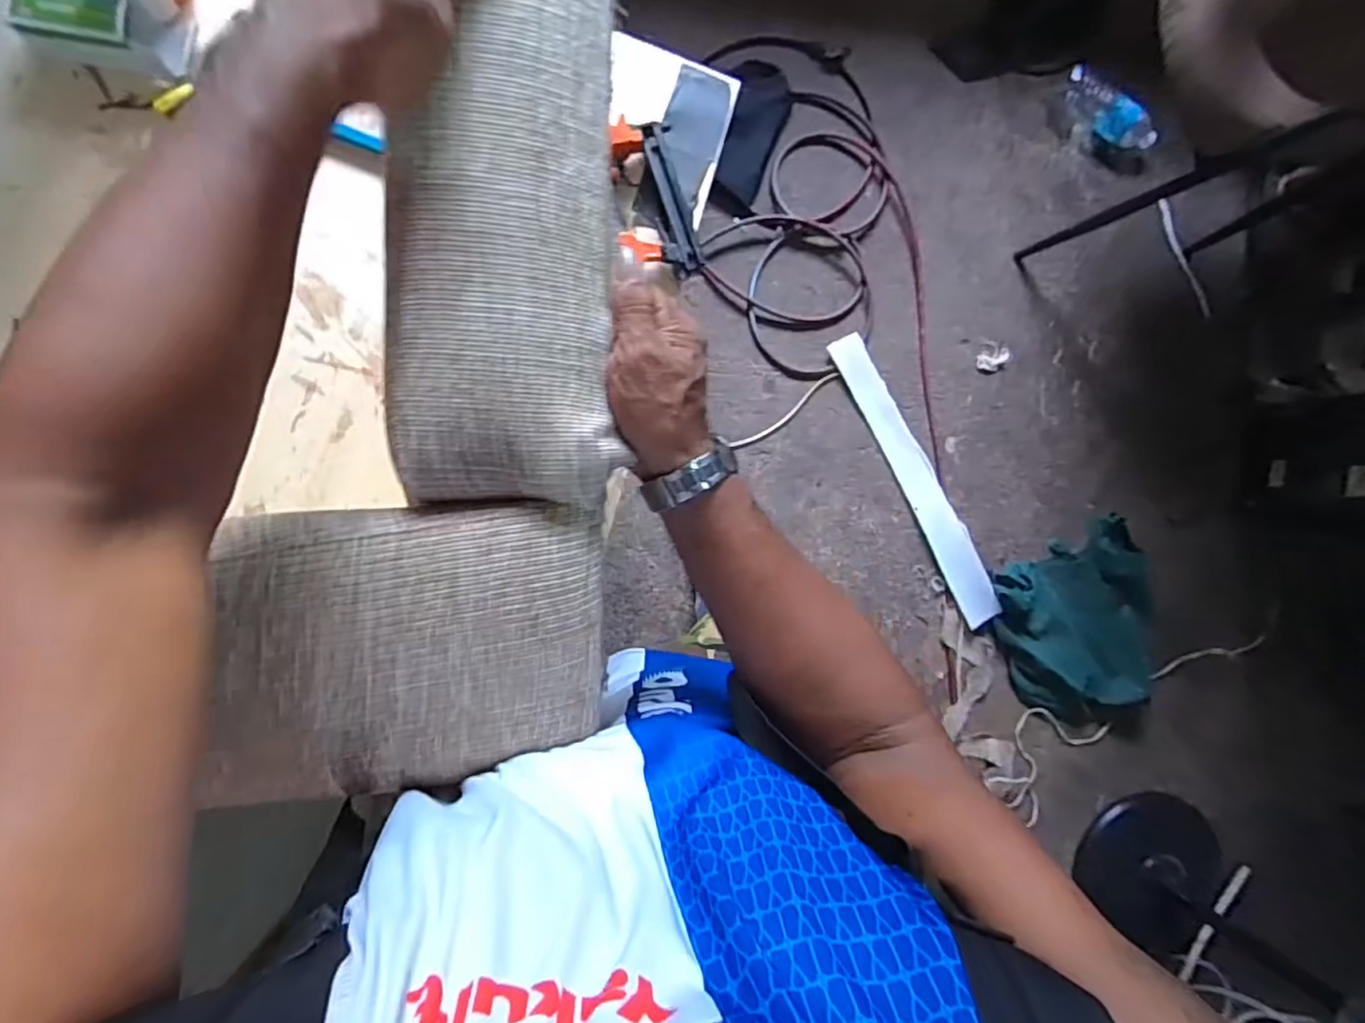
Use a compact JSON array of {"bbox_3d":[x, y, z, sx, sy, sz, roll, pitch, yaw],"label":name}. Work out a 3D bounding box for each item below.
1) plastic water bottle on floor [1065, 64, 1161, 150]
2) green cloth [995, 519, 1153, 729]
[{"bbox_3d":[0.979,-0.919,1.450,0.253,0.069,0.070,44,85,-7],"label":"plastic water bottle on floor"},{"bbox_3d":[0.909,0.272,1.441,0.376,0.065,0.407,-24,92,-3],"label":"green cloth"}]

